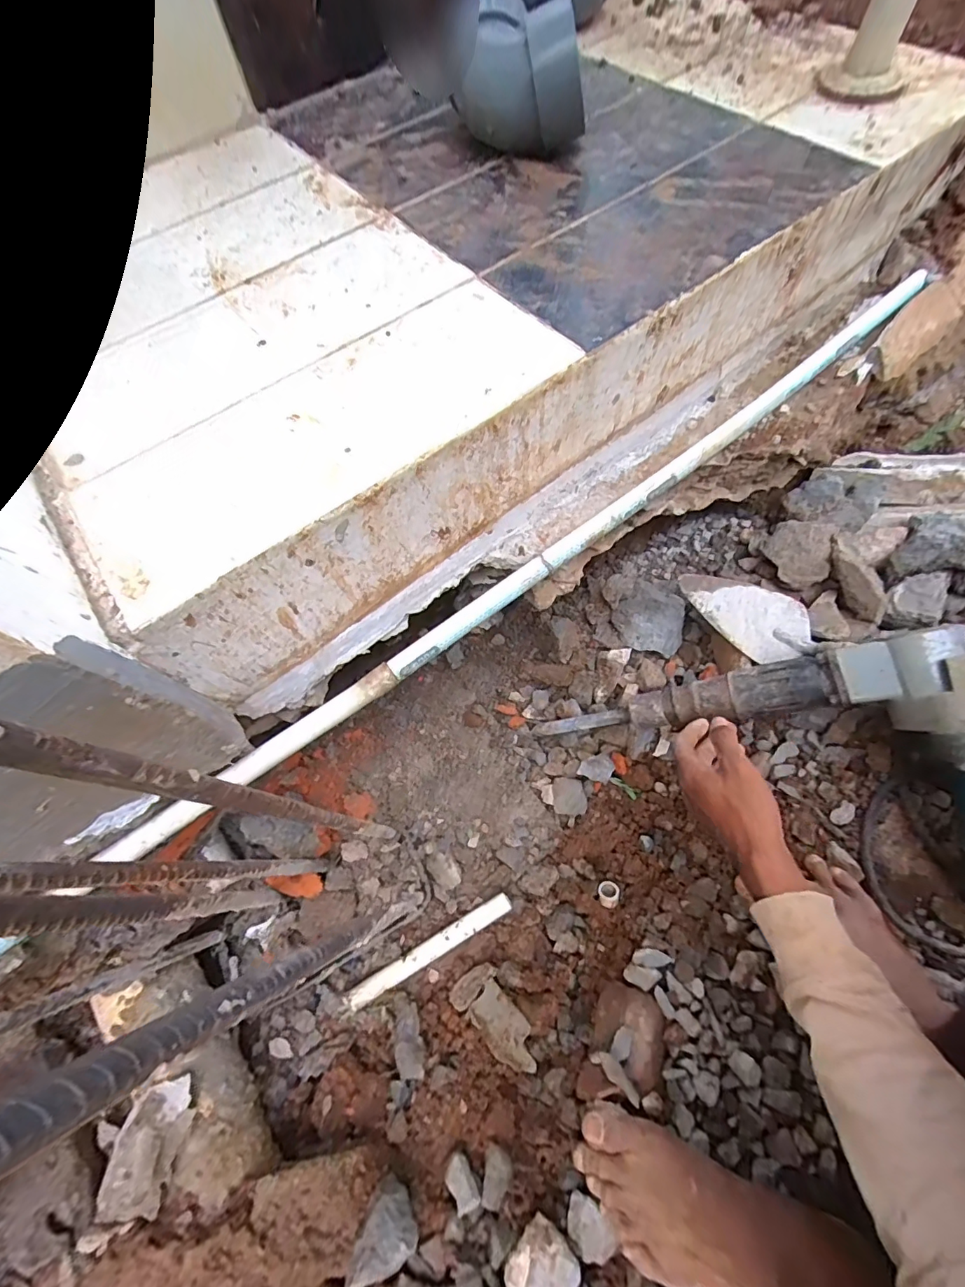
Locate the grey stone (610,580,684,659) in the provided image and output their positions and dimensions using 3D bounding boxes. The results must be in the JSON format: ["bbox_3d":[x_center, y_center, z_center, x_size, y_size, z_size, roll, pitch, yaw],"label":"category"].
[{"bbox_3d":[0.220,-0.034,0.642,0.085,0.088,0.021,17,24,20],"label":"grey stone"}]

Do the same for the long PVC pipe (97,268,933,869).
[{"bbox_3d":[0.141,-0.149,0.518,1.071,0.029,0.035,-37,69,-13],"label":"long PVC pipe"}]

